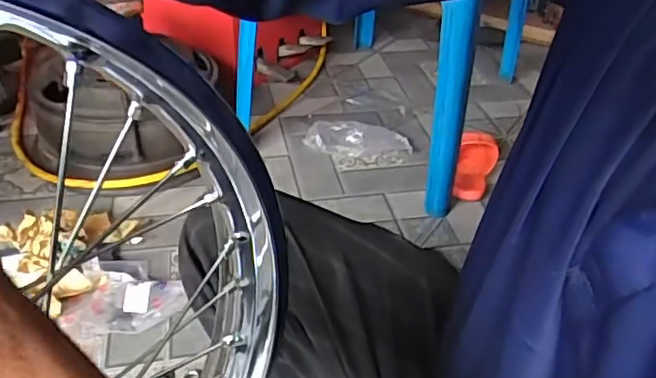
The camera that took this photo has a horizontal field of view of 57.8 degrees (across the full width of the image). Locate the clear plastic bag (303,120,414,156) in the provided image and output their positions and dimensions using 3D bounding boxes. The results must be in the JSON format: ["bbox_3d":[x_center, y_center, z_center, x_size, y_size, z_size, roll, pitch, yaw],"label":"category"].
[{"bbox_3d":[0.071,-0.106,1.319,0.235,0.062,0.058,-5,36,-9],"label":"clear plastic bag"}]

